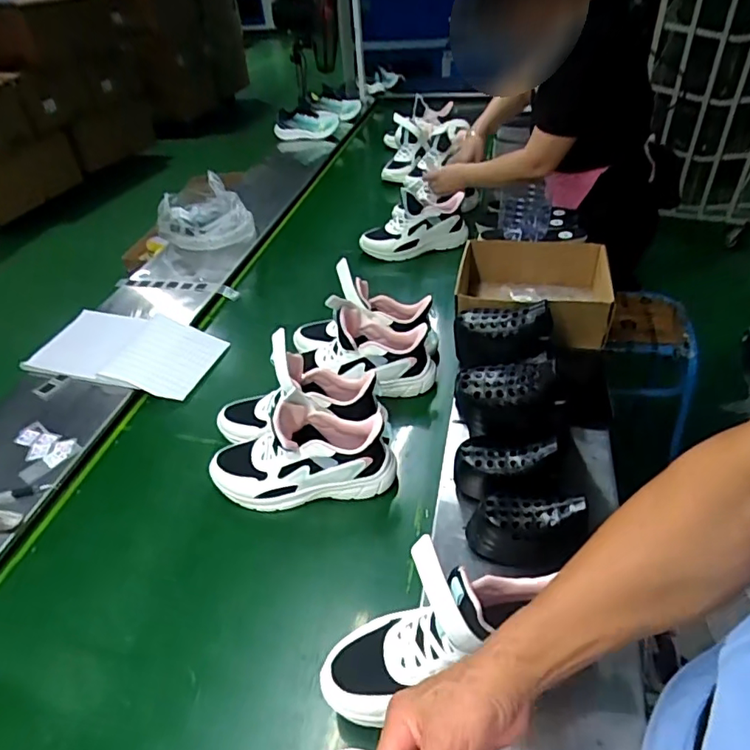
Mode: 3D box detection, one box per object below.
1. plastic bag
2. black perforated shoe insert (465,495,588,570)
[{"bbox_3d":[-0.440,-0.407,1.368,0.232,0.144,0.100,-11,39,-7],"label":"plastic bag"},{"bbox_3d":[0.177,0.186,0.634,0.130,0.110,0.060,6,40,14],"label":"black perforated shoe insert"}]

